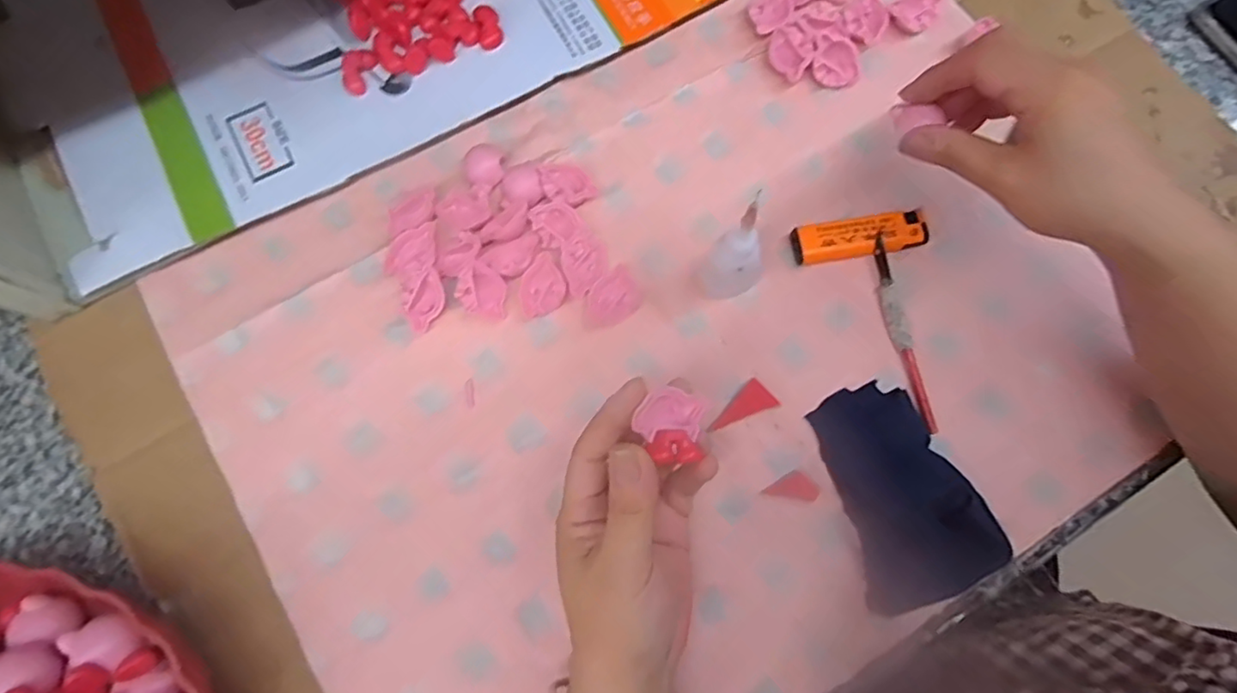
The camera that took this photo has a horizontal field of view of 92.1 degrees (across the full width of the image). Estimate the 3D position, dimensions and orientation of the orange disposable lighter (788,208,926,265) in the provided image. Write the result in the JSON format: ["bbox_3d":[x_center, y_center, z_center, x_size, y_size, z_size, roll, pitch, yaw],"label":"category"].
[{"bbox_3d":[0.147,-0.067,0.365,0.079,0.012,0.023,-9,78,-3],"label":"orange disposable lighter"}]

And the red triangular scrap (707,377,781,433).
[{"bbox_3d":[0.072,0.038,0.343,0.041,0.004,0.020,-42,82,-9],"label":"red triangular scrap"}]

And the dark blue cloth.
[{"bbox_3d":[0.160,0.078,0.334,0.076,0.004,0.116,-17,73,-5],"label":"dark blue cloth"}]

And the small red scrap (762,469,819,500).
[{"bbox_3d":[0.098,0.077,0.334,0.028,0.004,0.015,9,78,1],"label":"small red scrap"}]

